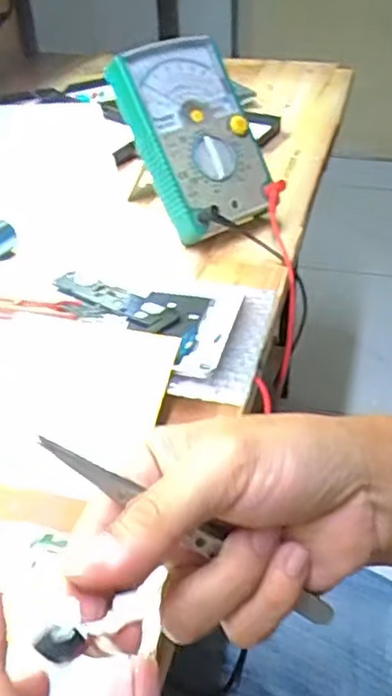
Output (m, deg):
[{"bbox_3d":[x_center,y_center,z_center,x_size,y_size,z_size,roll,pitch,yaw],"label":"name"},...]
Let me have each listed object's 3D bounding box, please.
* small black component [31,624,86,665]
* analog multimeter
[{"bbox_3d":[-0.038,0.083,0.182,0.011,0.006,0.012,0,38,0],"label":"small black component"},{"bbox_3d":[0.004,-0.186,0.565,0.109,0.166,0.044,-25,5,-17],"label":"analog multimeter"}]

